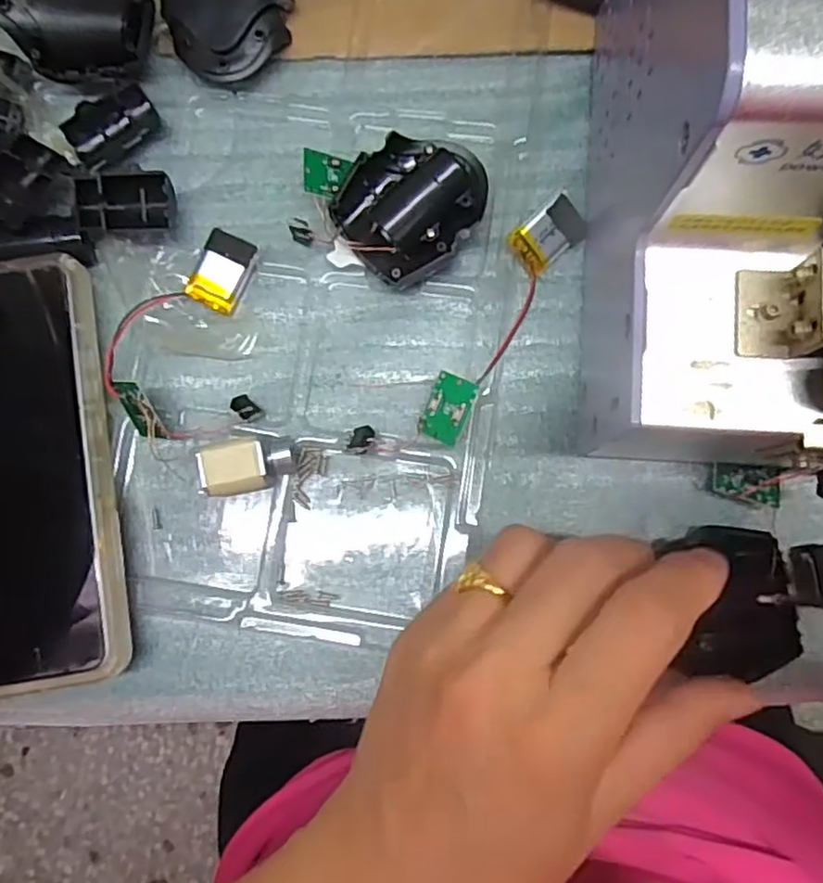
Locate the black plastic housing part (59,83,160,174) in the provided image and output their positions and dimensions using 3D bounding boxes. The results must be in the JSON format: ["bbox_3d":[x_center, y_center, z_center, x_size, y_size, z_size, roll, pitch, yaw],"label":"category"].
[{"bbox_3d":[-0.126,-0.132,0.283,0.037,0.012,0.022,-36,83,-2],"label":"black plastic housing part"}]

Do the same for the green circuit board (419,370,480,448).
[{"bbox_3d":[0.014,-0.013,0.260,0.017,0.004,0.025,22,93,17],"label":"green circuit board"}]

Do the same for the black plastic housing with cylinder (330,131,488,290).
[{"bbox_3d":[0.001,-0.094,0.265,0.059,0.028,0.050,-40,83,-2],"label":"black plastic housing with cylinder"}]

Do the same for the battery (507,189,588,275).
[{"bbox_3d":[0.056,-0.083,0.270,0.030,0.004,0.020,-41,114,-2],"label":"battery"}]

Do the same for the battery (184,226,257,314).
[{"bbox_3d":[-0.077,-0.069,0.274,0.020,0.009,0.030,23,85,5],"label":"battery"}]

